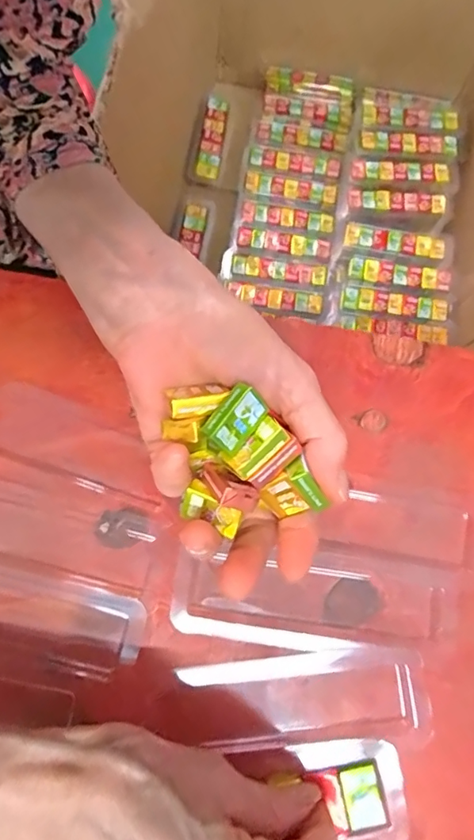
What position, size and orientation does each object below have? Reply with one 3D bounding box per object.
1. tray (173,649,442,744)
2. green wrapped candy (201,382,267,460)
[{"bbox_3d":[0.030,0.135,0.249,0.124,0.008,0.040,1,79,-1],"label":"tray"},{"bbox_3d":[-0.001,0.001,0.196,0.018,0.006,0.024,43,78,-33],"label":"green wrapped candy"}]

